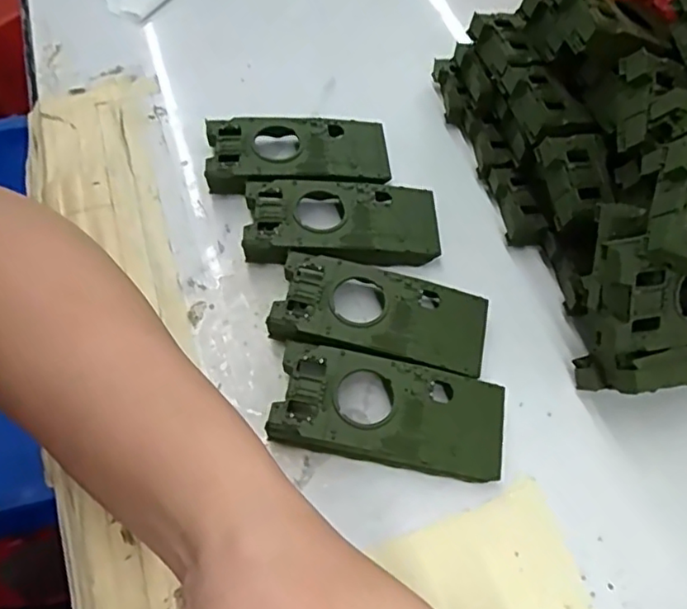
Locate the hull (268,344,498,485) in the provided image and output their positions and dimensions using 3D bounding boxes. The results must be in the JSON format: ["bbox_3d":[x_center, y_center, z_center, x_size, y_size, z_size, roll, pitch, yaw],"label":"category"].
[{"bbox_3d":[0.021,0.050,0.277,0.102,0.024,0.048,11,60,3],"label":"hull"}]

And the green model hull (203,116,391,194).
[{"bbox_3d":[-0.026,-0.089,0.351,0.102,0.017,0.050,-3,61,-5],"label":"green model hull"}]

